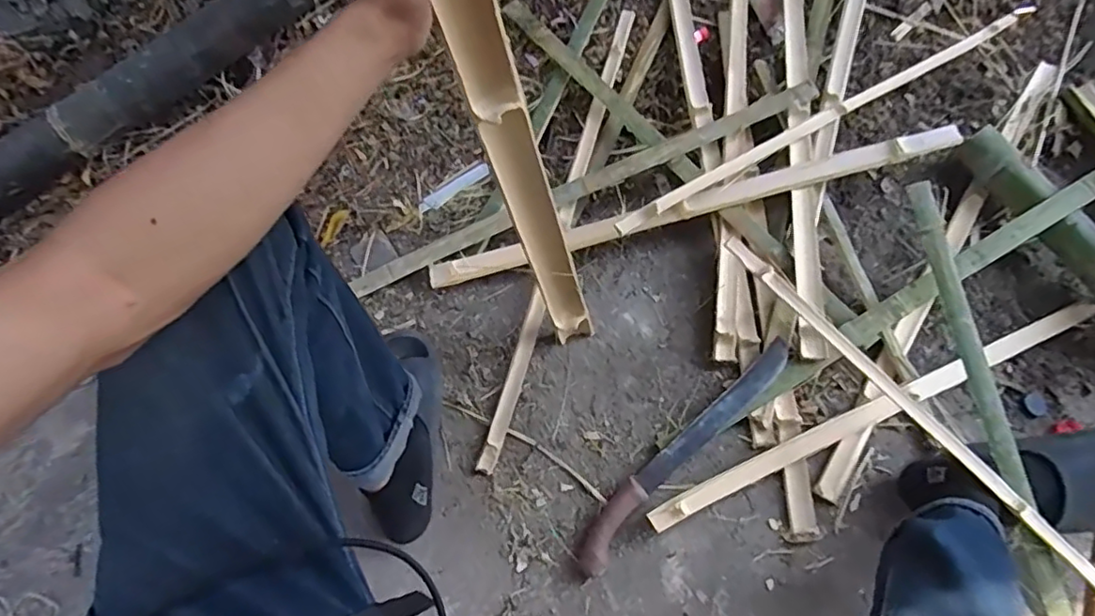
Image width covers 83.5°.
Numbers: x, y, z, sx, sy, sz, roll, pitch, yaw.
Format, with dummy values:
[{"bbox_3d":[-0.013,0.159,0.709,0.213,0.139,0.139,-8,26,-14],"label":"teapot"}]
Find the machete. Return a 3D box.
[{"bbox_3d":[0.184,0.192,0.827,0.400,0.058,0.052,-42,71,-17],"label":"machete"}]

